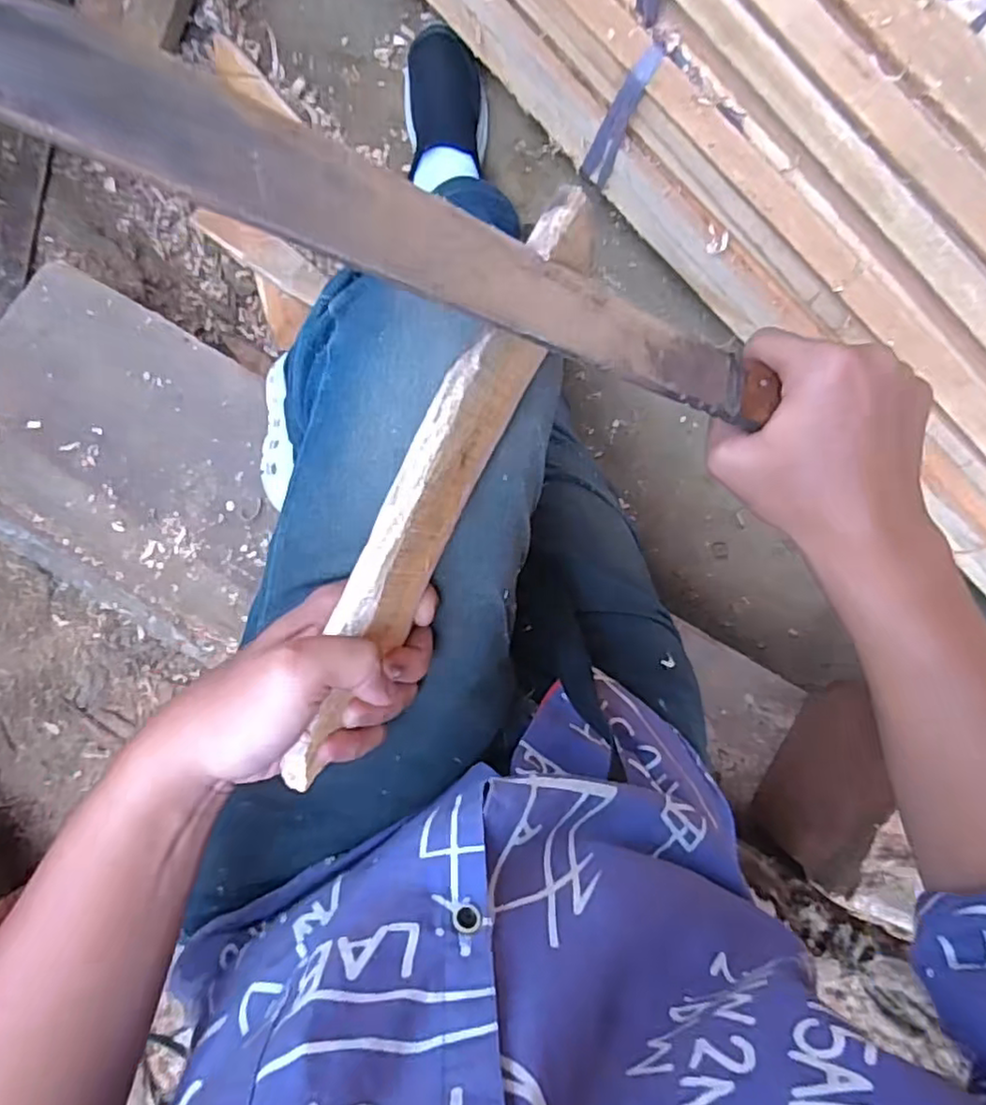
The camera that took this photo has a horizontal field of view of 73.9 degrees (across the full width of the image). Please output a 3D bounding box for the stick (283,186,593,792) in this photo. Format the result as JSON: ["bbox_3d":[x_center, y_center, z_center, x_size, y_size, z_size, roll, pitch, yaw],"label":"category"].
[{"bbox_3d":[-0.025,-0.022,0.276,0.031,0.047,0.266,27,93,-6],"label":"stick"}]

